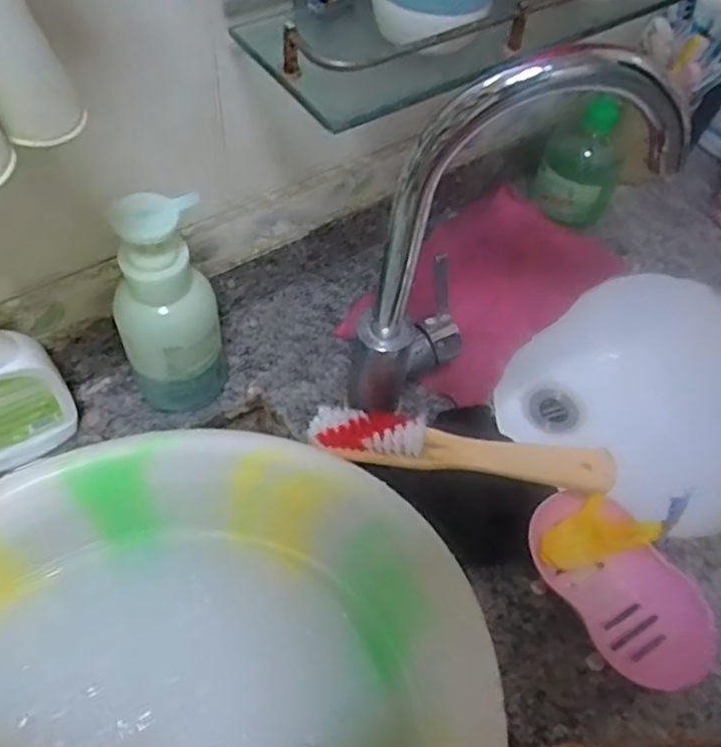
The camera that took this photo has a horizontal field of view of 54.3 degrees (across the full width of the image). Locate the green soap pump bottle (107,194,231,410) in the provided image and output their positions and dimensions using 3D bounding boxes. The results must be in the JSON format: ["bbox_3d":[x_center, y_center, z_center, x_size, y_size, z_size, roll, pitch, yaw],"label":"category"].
[{"bbox_3d":[-0.144,-0.037,0.531,0.072,0.200,0.062,-14,58,-14],"label":"green soap pump bottle"}]

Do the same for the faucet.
[{"bbox_3d":[0.089,-0.088,0.491,0.188,0.281,0.065,-10,57,-12],"label":"faucet"}]

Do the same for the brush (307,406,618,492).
[{"bbox_3d":[0.074,0.058,0.547,0.231,0.029,0.033,8,54,16],"label":"brush"}]

